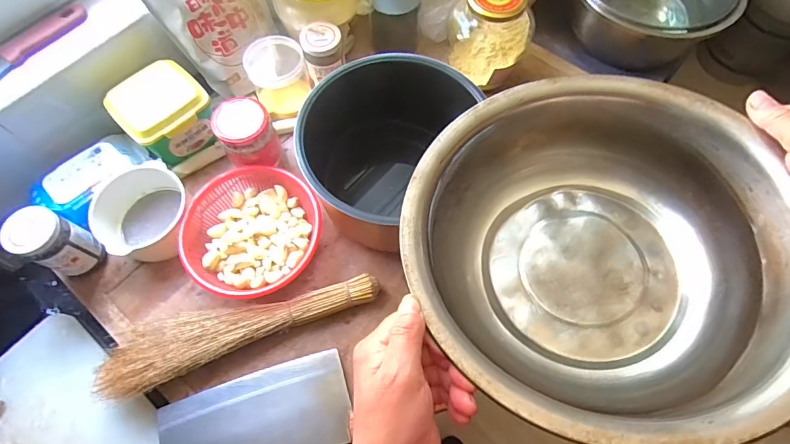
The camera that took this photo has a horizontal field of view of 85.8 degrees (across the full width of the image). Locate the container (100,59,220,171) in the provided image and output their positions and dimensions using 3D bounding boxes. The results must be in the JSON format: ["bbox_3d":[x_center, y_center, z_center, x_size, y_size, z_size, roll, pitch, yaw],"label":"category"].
[{"bbox_3d":[-0.319,-0.151,0.594,0.104,0.076,0.112,42,73,16],"label":"container"}]

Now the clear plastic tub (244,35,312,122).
[{"bbox_3d":[-0.173,-0.214,0.636,0.070,0.088,0.084,34,71,13],"label":"clear plastic tub"}]

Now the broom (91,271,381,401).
[{"bbox_3d":[-0.192,0.121,0.524,0.339,0.040,0.080,-21,68,-9],"label":"broom"}]

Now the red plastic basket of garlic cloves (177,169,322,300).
[{"bbox_3d":[-0.184,0.013,0.563,0.168,0.058,0.165,0,67,0],"label":"red plastic basket of garlic cloves"}]

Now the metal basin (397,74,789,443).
[{"bbox_3d":[0.144,0.015,0.328,0.266,0.108,0.269,0,67,0],"label":"metal basin"}]

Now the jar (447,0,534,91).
[{"bbox_3d":[0.145,-0.286,0.650,0.106,0.139,0.098,0,67,0],"label":"jar"}]

